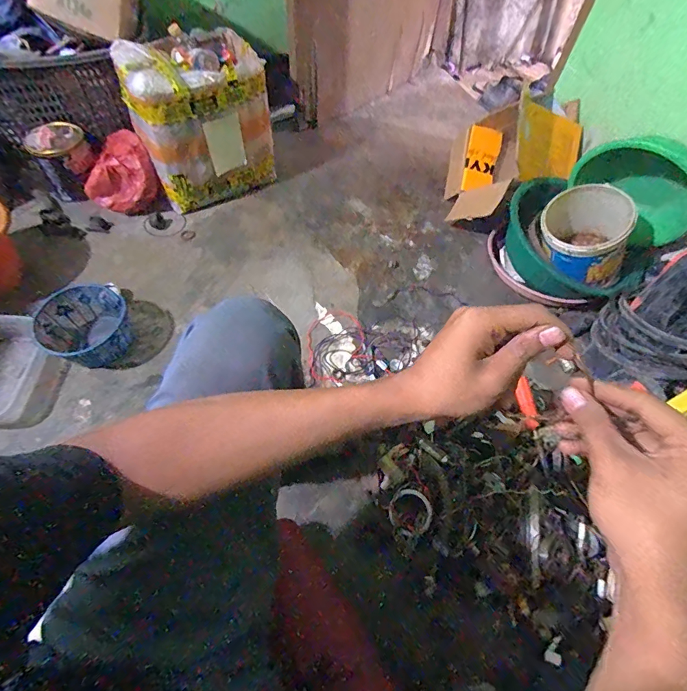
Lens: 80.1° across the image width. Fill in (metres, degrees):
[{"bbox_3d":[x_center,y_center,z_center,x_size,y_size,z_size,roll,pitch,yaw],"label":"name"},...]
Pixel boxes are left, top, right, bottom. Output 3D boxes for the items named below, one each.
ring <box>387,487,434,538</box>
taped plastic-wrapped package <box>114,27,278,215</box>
[{"bbox_3d":[0.126,0.315,0.772,0.080,0.004,0.081,-6,65,13],"label":"ring"},{"bbox_3d":[-0.383,-0.599,1.122,0.336,0.354,0.218,-29,63,-20],"label":"taped plastic-wrapped package"}]

